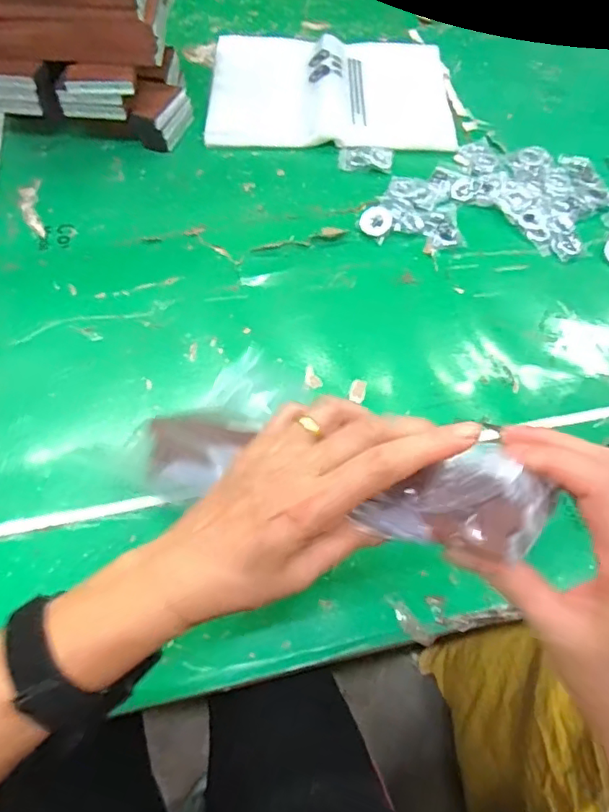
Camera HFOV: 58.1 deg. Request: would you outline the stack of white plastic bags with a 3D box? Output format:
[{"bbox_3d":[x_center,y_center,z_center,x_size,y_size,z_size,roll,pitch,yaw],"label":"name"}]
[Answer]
[{"bbox_3d":[0.037,-0.455,0.794,0.338,0.020,0.249,1,61,-1],"label":"stack of white plastic bags"}]

